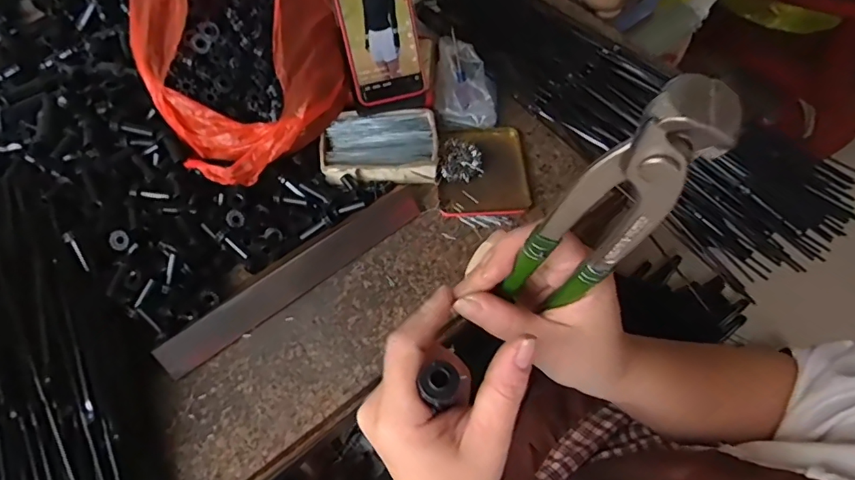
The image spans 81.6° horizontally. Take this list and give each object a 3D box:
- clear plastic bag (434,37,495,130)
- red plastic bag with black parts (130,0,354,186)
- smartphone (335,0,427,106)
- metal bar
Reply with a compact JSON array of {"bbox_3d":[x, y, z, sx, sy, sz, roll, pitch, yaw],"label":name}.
[{"bbox_3d":[0.045,-0.194,0.599,0.069,0.032,0.119,-1,59,3],"label":"clear plastic bag"},{"bbox_3d":[-0.196,-0.232,0.492,0.215,0.188,0.263,-30,62,-14],"label":"red plastic bag with black parts"},{"bbox_3d":[-0.052,-0.231,0.517,0.079,0.163,0.012,-16,22,-9],"label":"smartphone"},{"bbox_3d":[-0.126,0.034,0.495,0.286,0.008,0.040,-36,100,-19],"label":"metal bar"}]

